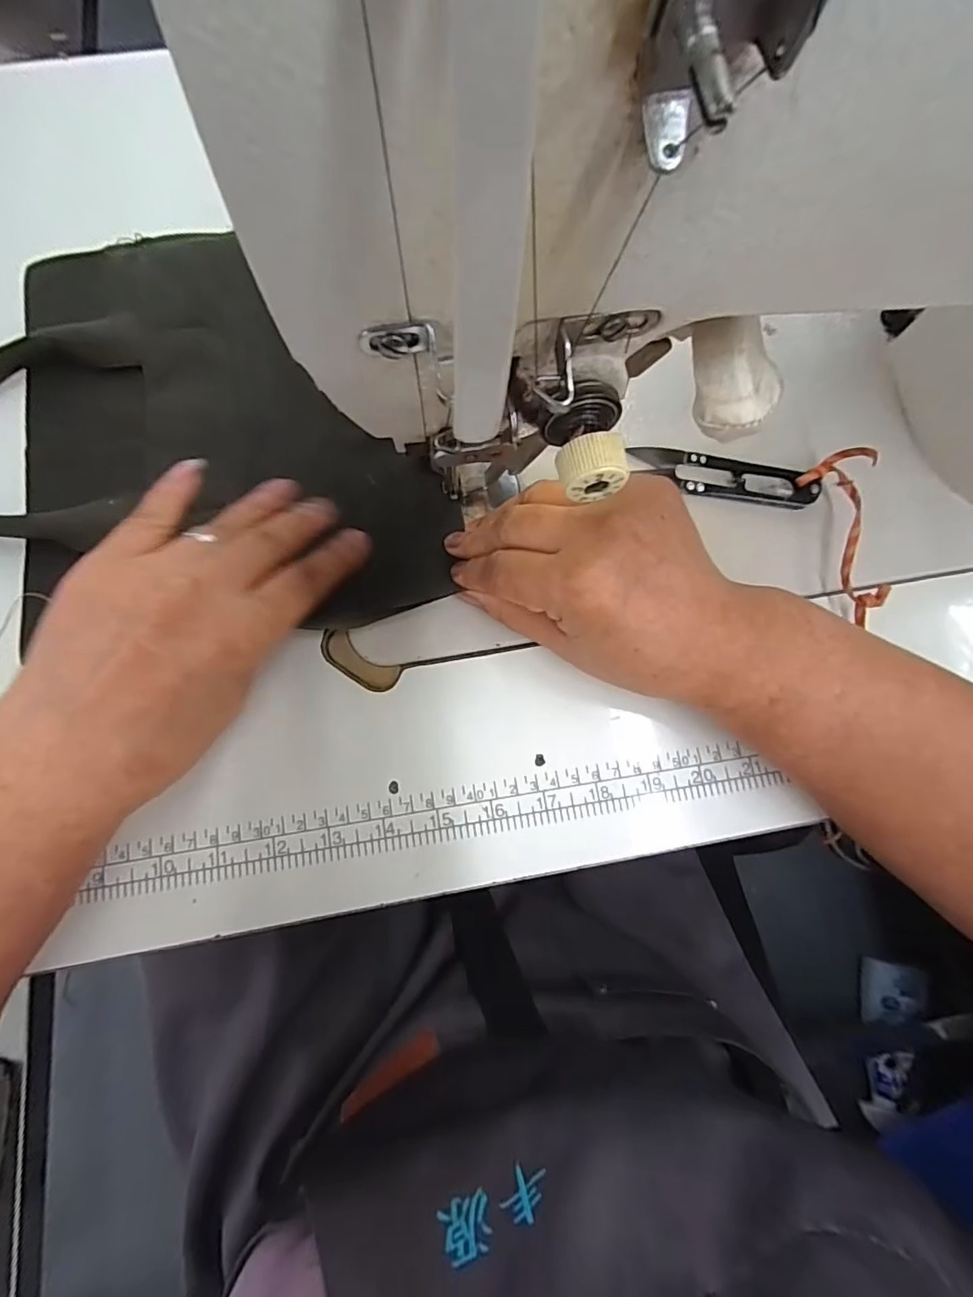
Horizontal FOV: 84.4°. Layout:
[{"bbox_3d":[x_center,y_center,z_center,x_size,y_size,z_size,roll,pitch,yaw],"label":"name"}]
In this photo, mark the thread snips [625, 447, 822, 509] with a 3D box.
[{"bbox_3d":[0.125,-0.092,0.285,0.097,0.010,0.024,8,77,1],"label":"thread snips"}]

